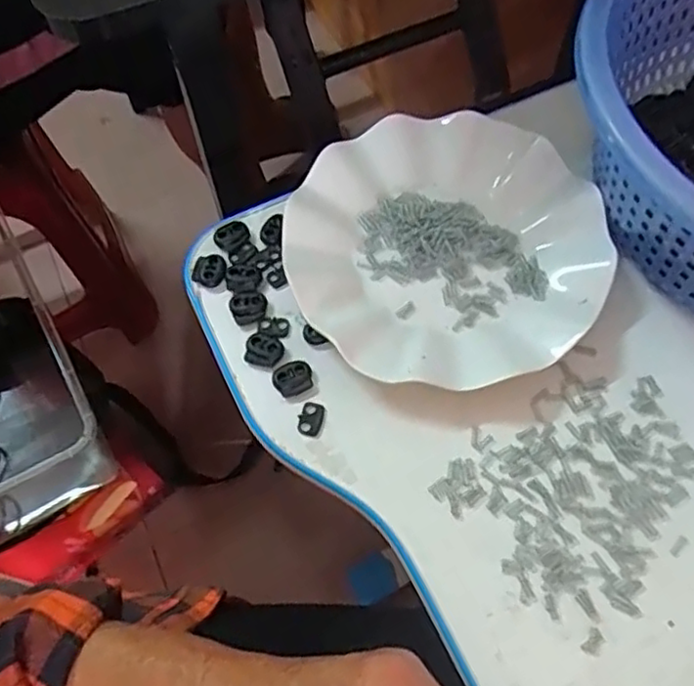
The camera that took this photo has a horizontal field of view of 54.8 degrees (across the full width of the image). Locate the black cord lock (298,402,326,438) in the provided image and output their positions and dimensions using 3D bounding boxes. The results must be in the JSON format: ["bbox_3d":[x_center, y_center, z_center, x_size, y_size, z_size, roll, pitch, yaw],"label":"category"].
[{"bbox_3d":[-0.019,0.041,0.363,0.013,0.004,0.020,9,64,6],"label":"black cord lock"}]

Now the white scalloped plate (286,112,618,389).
[{"bbox_3d":[0.058,-0.058,0.396,0.179,0.023,0.179,-1,63,1],"label":"white scalloped plate"}]

